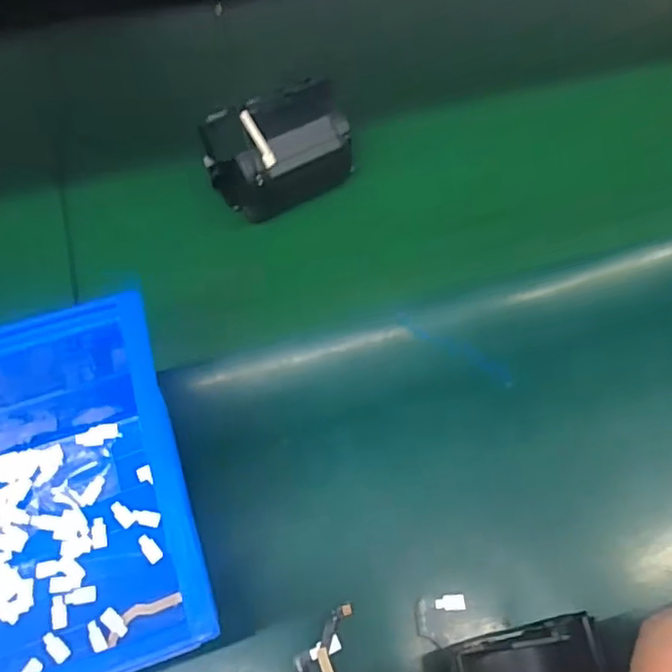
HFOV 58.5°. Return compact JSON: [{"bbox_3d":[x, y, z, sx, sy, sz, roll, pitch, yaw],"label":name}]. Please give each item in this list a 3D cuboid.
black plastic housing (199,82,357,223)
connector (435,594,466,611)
[{"bbox_3d":[-0.027,-0.093,0.309,0.069,0.044,0.041,-25,65,-14],"label":"black plastic housing"},{"bbox_3d":[0.041,0.096,0.215,0.011,0.004,0.006,-5,62,-4],"label":"connector"}]

